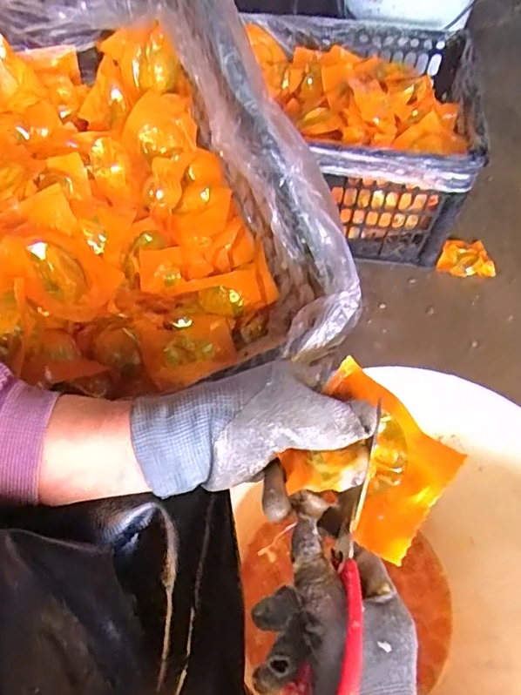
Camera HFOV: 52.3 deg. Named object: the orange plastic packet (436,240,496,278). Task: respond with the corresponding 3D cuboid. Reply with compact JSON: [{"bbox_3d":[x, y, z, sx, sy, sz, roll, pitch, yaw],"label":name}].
[{"bbox_3d":[0.362,-0.158,0.949,0.105,0.024,0.080,-7,62,-5],"label":"orange plastic packet"}]

